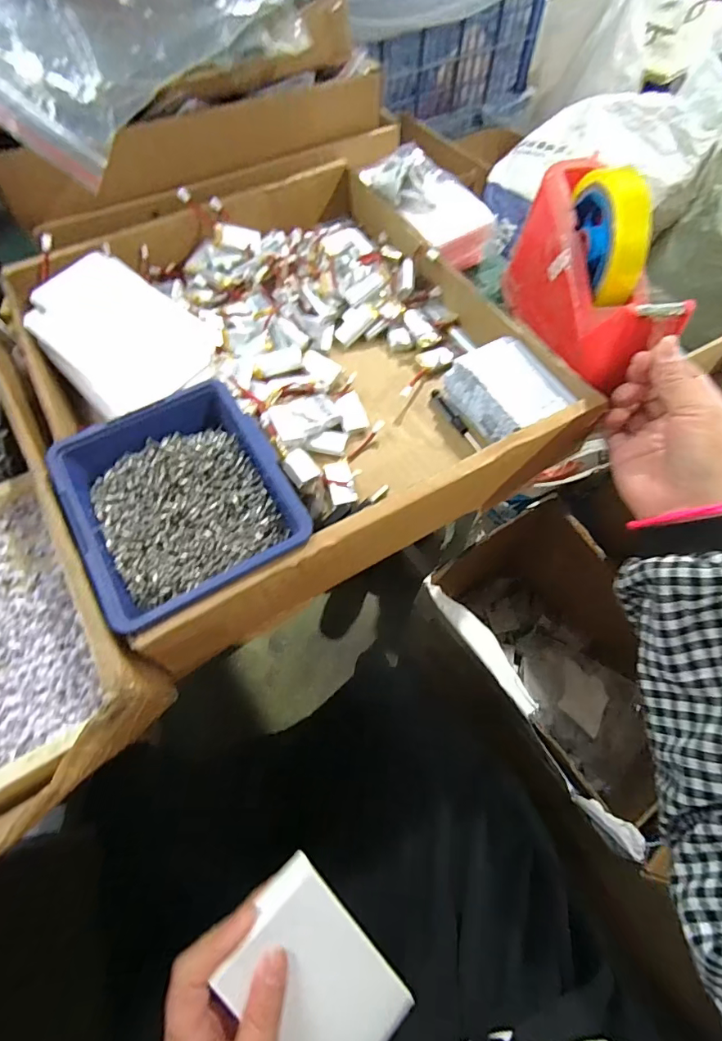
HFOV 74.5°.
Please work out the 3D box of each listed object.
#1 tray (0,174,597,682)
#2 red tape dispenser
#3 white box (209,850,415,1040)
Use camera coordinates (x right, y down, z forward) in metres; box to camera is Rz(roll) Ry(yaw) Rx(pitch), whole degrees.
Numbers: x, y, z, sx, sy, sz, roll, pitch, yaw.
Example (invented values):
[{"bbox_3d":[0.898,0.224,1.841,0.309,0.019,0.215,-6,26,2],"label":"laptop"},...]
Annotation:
[{"bbox_3d":[-0.067,-0.133,0.388,0.349,0.061,0.380,-28,66,-13],"label":"tray"},{"bbox_3d":[0.170,-0.187,0.363,0.052,0.108,0.194,-7,63,-3],"label":"red tape dispenser"},{"bbox_3d":[-0.026,0.269,0.277,0.070,0.017,0.112,-38,98,-28],"label":"white box"}]

